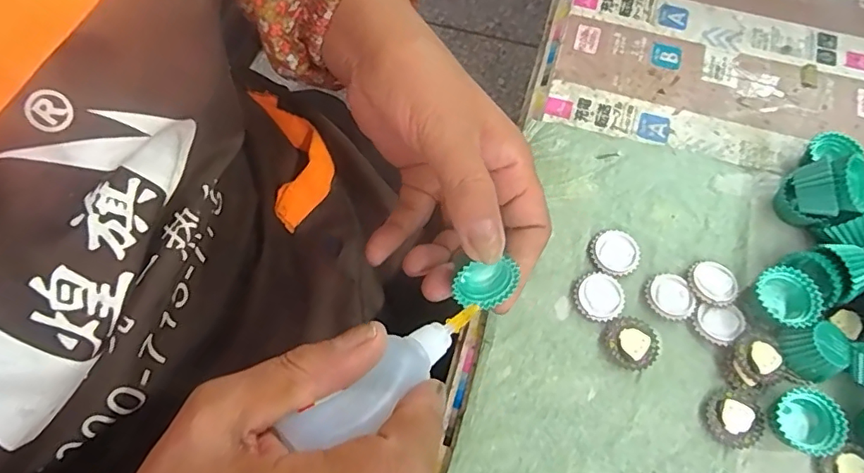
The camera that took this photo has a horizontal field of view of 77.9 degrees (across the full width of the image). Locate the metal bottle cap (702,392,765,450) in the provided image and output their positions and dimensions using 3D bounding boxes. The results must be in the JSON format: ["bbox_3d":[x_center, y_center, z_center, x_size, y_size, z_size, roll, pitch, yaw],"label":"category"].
[{"bbox_3d":[0.157,0.095,0.278,0.029,0.007,0.027,0,68,0],"label":"metal bottle cap"}]

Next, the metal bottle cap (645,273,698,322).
[{"bbox_3d":[0.135,0.034,0.301,0.027,0.004,0.025,0,68,0],"label":"metal bottle cap"}]

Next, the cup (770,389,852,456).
[{"bbox_3d":[0.191,0.096,0.271,0.032,0.013,0.028,-42,74,-15],"label":"cup"}]

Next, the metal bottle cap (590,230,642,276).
[{"bbox_3d":[0.107,0.009,0.312,0.028,0.004,0.027,0,68,0],"label":"metal bottle cap"}]

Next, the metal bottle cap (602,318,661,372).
[{"bbox_3d":[0.109,0.059,0.293,0.028,0.005,0.028,0,68,0],"label":"metal bottle cap"}]

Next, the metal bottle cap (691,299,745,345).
[{"bbox_3d":[0.158,0.047,0.294,0.027,0.004,0.022,14,69,6],"label":"metal bottle cap"}]

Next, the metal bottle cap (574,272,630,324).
[{"bbox_3d":[0.095,0.034,0.302,0.028,0.004,0.027,0,68,0],"label":"metal bottle cap"}]

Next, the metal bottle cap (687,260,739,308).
[{"bbox_3d":[0.160,0.026,0.304,0.027,0.005,0.027,0,68,0],"label":"metal bottle cap"}]

